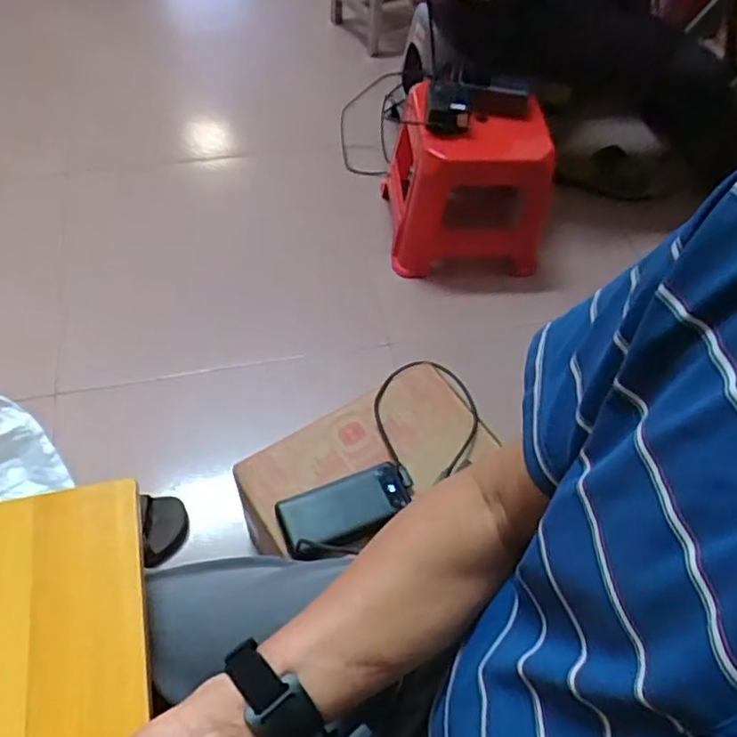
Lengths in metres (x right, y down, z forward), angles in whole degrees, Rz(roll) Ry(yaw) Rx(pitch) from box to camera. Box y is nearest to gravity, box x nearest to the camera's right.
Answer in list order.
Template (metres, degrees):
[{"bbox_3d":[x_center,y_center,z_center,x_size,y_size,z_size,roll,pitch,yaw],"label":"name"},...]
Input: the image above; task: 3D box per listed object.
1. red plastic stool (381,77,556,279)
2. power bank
[{"bbox_3d":[0.185,-0.365,1.260,0.307,0.310,0.281,-2,56,-6],"label":"red plastic stool"},{"bbox_3d":[-0.028,0.165,0.778,0.158,0.024,0.083,-19,59,-16],"label":"power bank"}]

